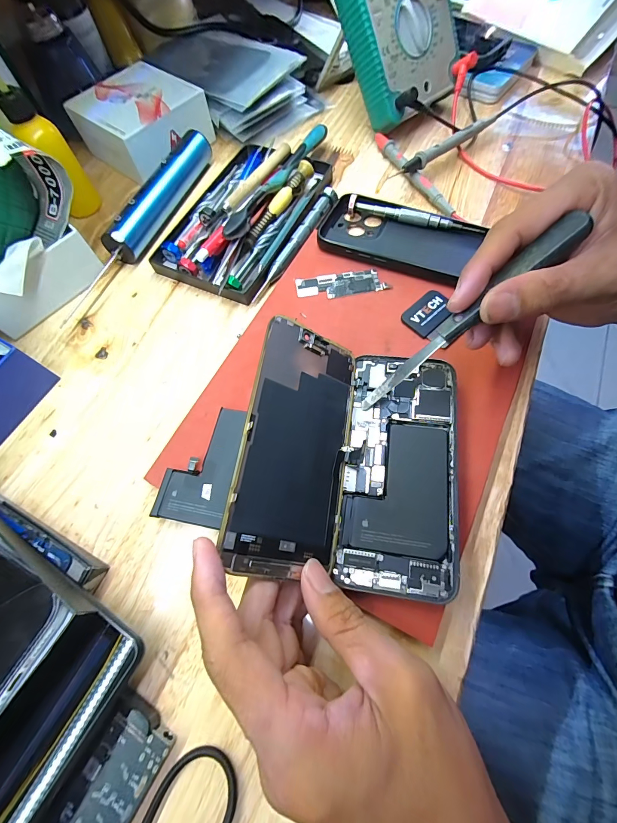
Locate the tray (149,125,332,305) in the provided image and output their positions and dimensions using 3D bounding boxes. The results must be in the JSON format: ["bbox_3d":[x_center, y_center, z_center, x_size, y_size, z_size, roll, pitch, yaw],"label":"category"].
[{"bbox_3d":[-0.057,-0.192,0.305,0.111,0.029,0.195,17,69,10],"label":"tray"}]

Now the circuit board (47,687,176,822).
[{"bbox_3d":[-0.106,0.195,0.153,0.034,0.010,0.107,28,71,14],"label":"circuit board"}]

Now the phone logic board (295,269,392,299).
[{"bbox_3d":[0.027,-0.104,0.272,0.072,0.004,0.024,-8,67,0],"label":"phone logic board"}]

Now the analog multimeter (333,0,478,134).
[{"bbox_3d":[0.081,-0.371,0.301,0.111,0.169,0.042,-34,32,-6],"label":"analog multimeter"}]

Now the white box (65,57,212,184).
[{"bbox_3d":[-0.172,-0.298,0.349,0.102,0.044,0.101,37,74,17],"label":"white box"}]

